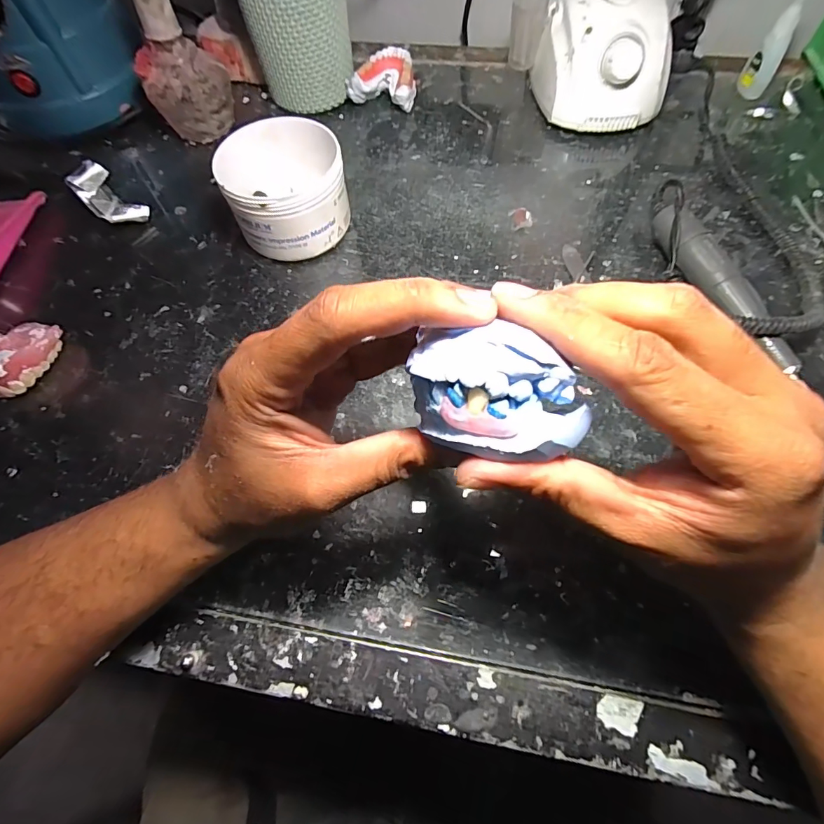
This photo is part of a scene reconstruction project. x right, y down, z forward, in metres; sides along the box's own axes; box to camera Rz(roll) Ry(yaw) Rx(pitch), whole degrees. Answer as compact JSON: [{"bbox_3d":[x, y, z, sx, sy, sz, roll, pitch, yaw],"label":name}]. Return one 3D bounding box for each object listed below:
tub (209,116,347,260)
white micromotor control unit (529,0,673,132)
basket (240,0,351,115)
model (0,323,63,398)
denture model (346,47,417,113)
[{"bbox_3d":[-0.100,-0.173,0.342,0.084,0.067,0.089,-1,64,2],"label":"tub"},{"bbox_3d":[0.169,-0.327,0.401,0.096,0.080,0.129,-6,64,0],"label":"white micromotor control unit"},{"bbox_3d":[-0.108,-0.355,0.410,0.093,0.112,0.087,-18,64,-6],"label":"basket"},{"bbox_3d":[-0.287,-0.037,0.306,0.061,0.027,0.052,-6,64,0],"label":"model"},{"bbox_3d":[-0.024,-0.328,0.436,0.062,0.035,0.055,18,66,11],"label":"denture model"}]

